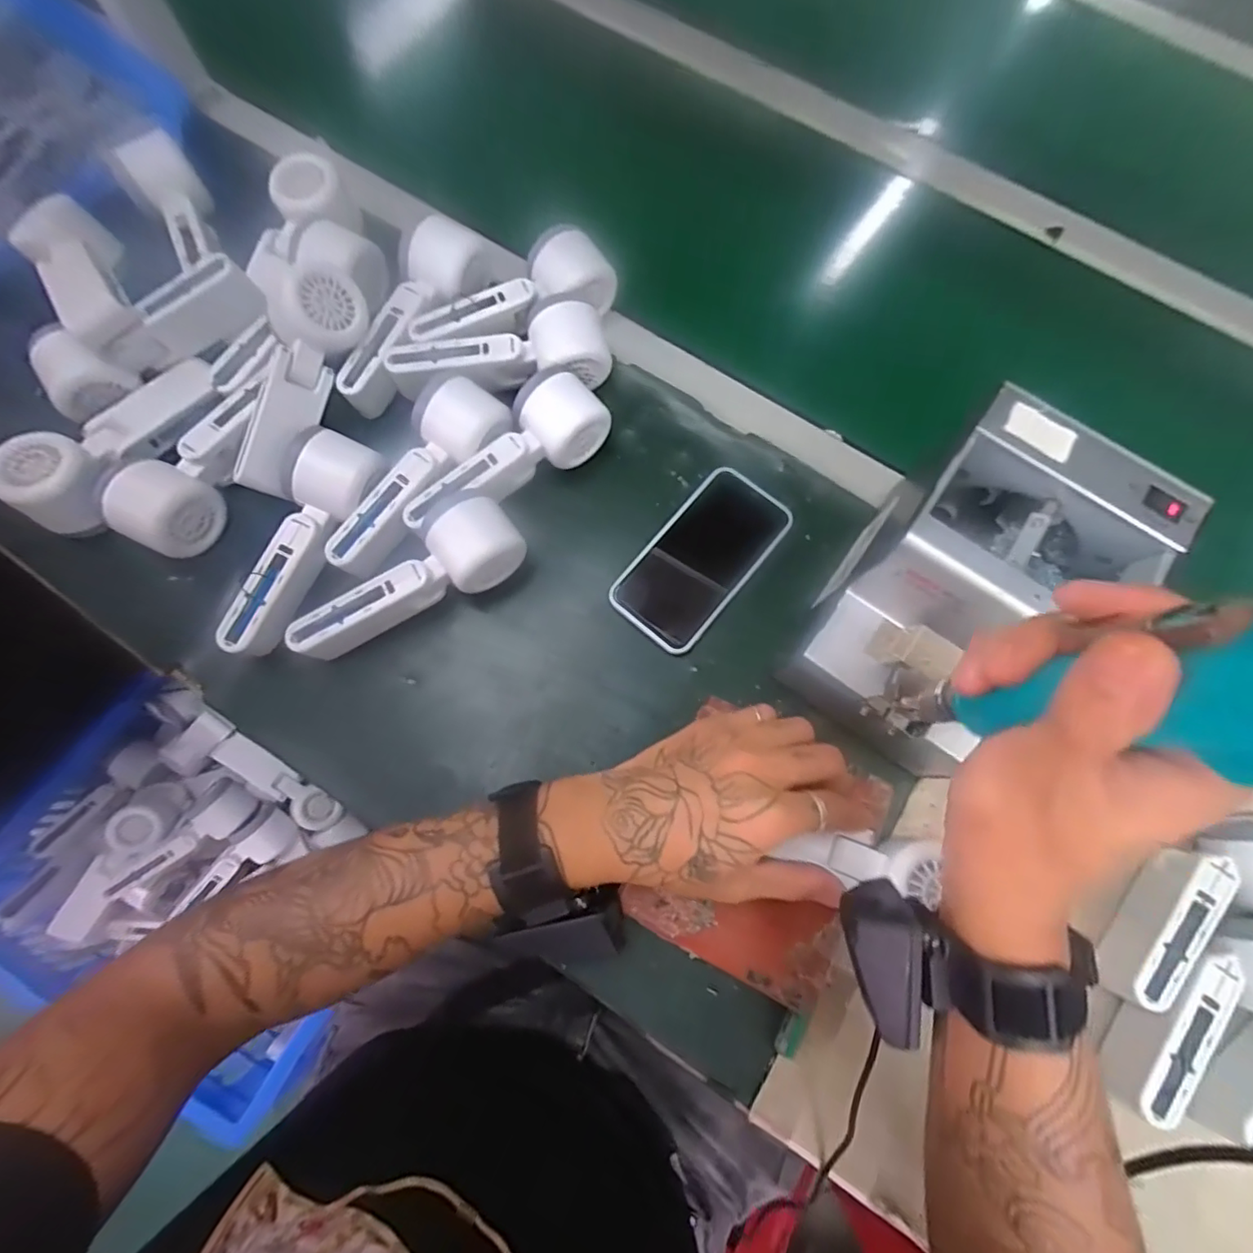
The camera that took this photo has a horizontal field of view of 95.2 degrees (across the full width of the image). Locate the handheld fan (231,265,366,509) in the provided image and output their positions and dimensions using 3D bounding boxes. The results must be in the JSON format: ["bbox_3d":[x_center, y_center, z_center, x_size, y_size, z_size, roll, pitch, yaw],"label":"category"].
[{"bbox_3d":[-0.242,-0.180,0.414,0.067,0.043,0.169,22,90,4],"label":"handheld fan"}]

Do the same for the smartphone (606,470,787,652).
[{"bbox_3d":[0.057,-0.051,0.436,0.076,0.012,0.145,39,77,10],"label":"smartphone"}]

